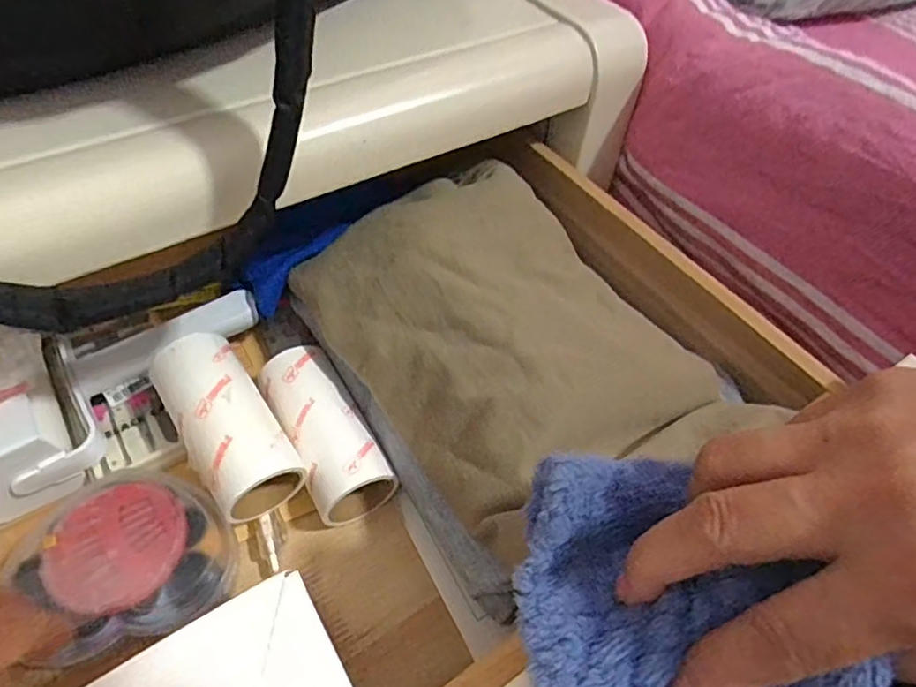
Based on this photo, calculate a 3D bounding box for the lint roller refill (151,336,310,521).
[{"bbox_3d":[-0.126,0.045,0.325,0.046,0.041,0.110,-29,73,-24],"label":"lint roller refill"}]

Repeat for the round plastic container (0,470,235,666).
[{"bbox_3d":[-0.165,0.106,0.299,0.087,0.026,0.079,-22,55,-19],"label":"round plastic container"}]

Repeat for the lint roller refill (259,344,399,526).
[{"bbox_3d":[-0.079,0.049,0.345,0.044,0.040,0.104,-26,70,-22],"label":"lint roller refill"}]

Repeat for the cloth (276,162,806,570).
[{"bbox_3d":[0.024,-0.010,0.333,0.162,0.041,0.226,-24,55,-20],"label":"cloth"}]

